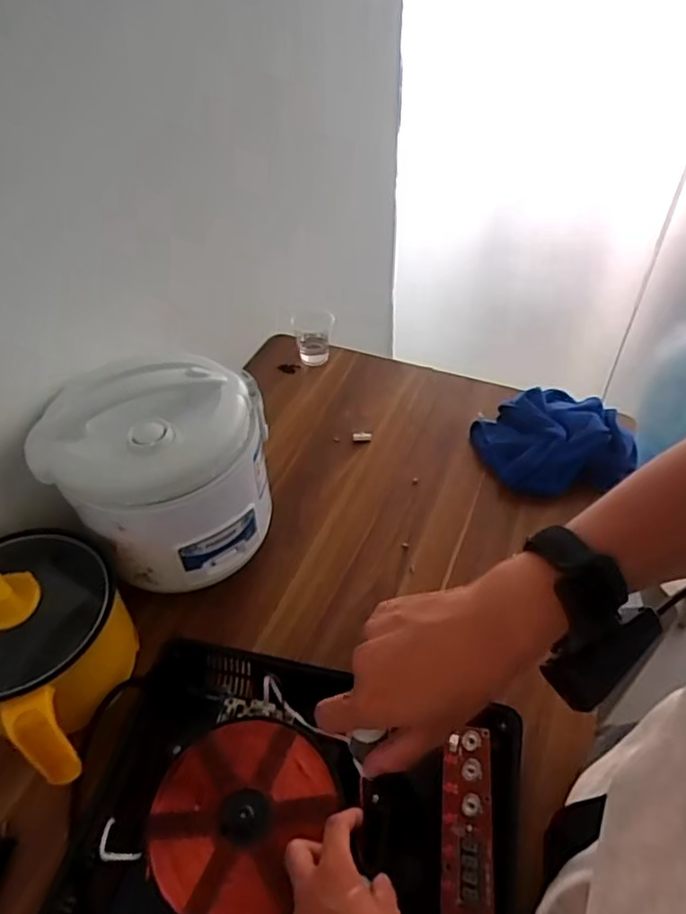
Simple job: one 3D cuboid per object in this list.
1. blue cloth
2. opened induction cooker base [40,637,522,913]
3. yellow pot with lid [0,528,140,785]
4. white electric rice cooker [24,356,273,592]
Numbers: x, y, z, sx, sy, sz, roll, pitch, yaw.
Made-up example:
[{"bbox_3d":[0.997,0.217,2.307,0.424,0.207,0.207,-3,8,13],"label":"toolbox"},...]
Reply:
[{"bbox_3d":[0.281,-0.025,0.802,0.187,0.057,0.164,-6,45,-4],"label":"blue cloth"},{"bbox_3d":[-0.042,0.313,0.490,0.347,0.060,0.266,8,46,10],"label":"opened induction cooker base"},{"bbox_3d":[-0.286,0.171,0.563,0.193,0.145,0.169,26,52,25],"label":"yellow pot with lid"},{"bbox_3d":[-0.195,0.009,0.643,0.210,0.185,0.182,-1,45,2],"label":"white electric rice cooker"}]

